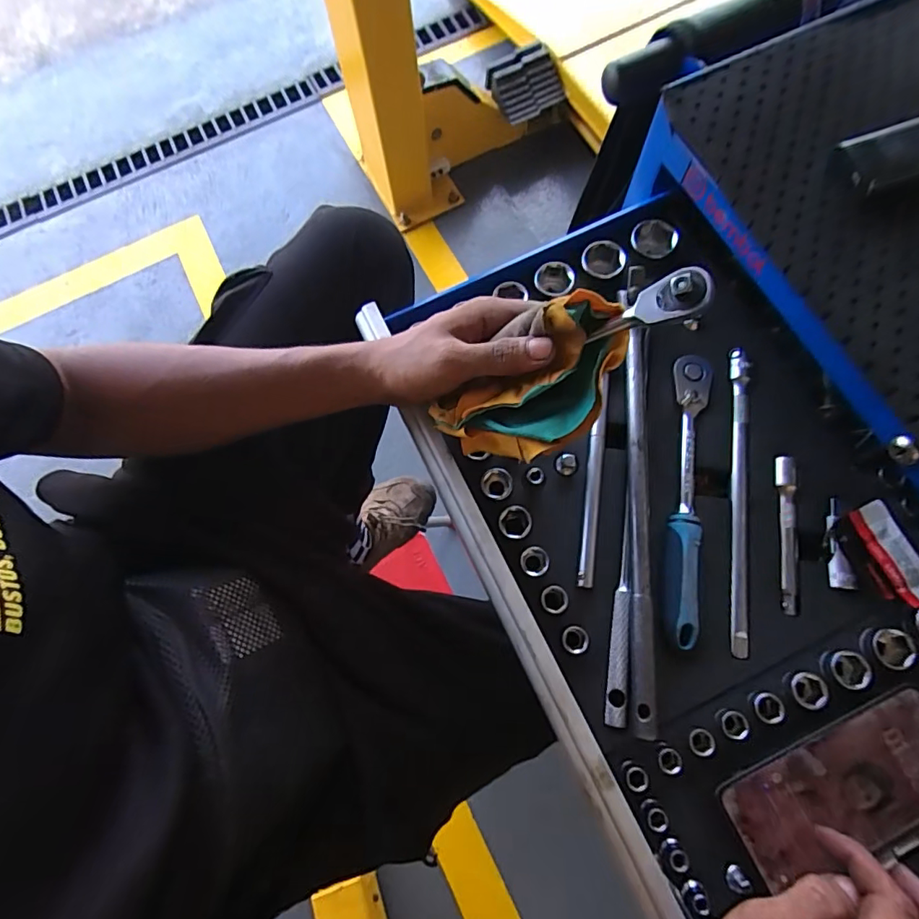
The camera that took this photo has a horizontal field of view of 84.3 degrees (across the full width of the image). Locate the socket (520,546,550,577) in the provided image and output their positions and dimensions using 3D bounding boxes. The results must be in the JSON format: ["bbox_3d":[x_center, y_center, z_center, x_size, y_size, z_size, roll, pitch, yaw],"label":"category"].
[{"bbox_3d":[0.058,0.081,0.401,0.022,0.017,0.022,0,72,0],"label":"socket"}]

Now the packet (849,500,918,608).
[{"bbox_3d":[0.339,0.072,0.393,0.031,0.004,0.079,-21,74,-7],"label":"packet"}]

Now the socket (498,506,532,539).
[{"bbox_3d":[0.044,0.053,0.414,0.025,0.025,0.026,4,72,1],"label":"socket"}]

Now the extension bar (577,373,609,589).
[{"bbox_3d":[0.111,0.015,0.421,0.014,0.013,0.177,9,72,2],"label":"extension bar"}]

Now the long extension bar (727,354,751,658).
[{"bbox_3d":[0.229,0.026,0.413,0.017,0.012,0.251,7,72,2],"label":"long extension bar"}]

